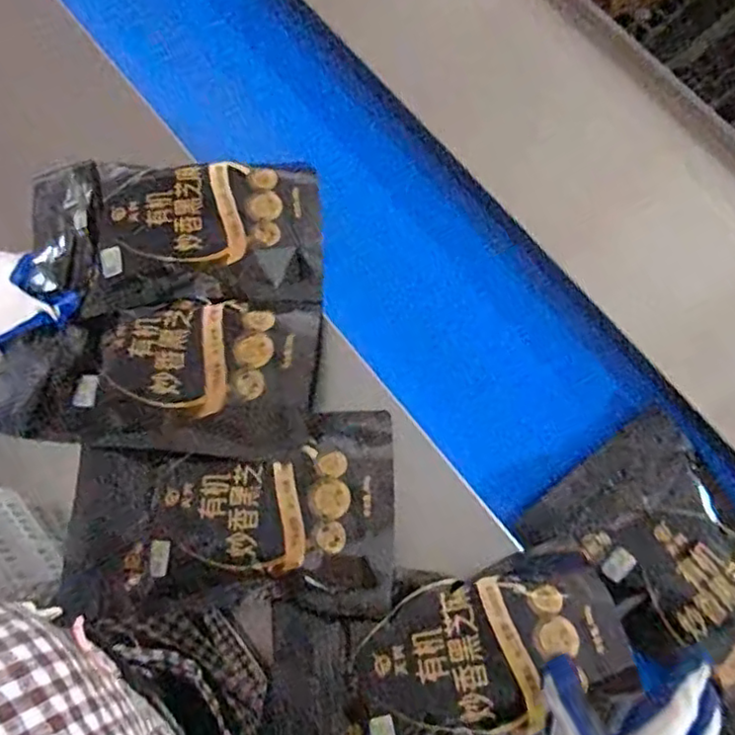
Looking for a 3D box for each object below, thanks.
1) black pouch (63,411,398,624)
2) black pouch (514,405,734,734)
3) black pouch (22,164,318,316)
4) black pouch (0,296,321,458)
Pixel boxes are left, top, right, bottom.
[{"bbox_3d":[-0.108,0.115,0.514,0.257,0.036,0.147,-3,76,-1],"label":"black pouch"},{"bbox_3d":[0.277,0.181,0.538,0.163,0.059,0.258,-36,78,-9],"label":"black pouch"},{"bbox_3d":[-0.164,-0.122,0.566,0.239,0.032,0.141,-4,76,-1],"label":"black pouch"},{"bbox_3d":[-0.173,0.009,0.529,0.258,0.039,0.129,-4,76,-1],"label":"black pouch"}]

